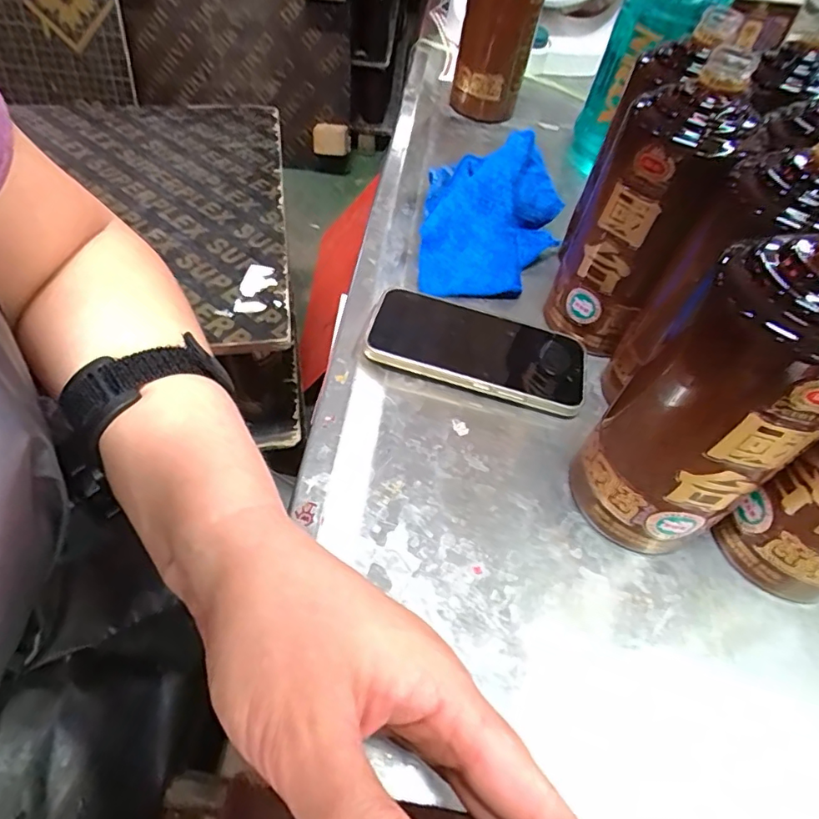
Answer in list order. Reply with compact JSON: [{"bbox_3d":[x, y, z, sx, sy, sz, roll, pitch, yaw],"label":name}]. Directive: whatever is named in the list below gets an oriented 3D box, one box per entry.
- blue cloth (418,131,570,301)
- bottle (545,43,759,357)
[{"bbox_3d":[0.074,-0.178,0.461,0.119,0.050,0.175,6,52,0],"label":"blue cloth"},{"bbox_3d":[0.152,-0.128,0.348,0.072,0.174,0.075,14,52,6],"label":"bottle"}]

